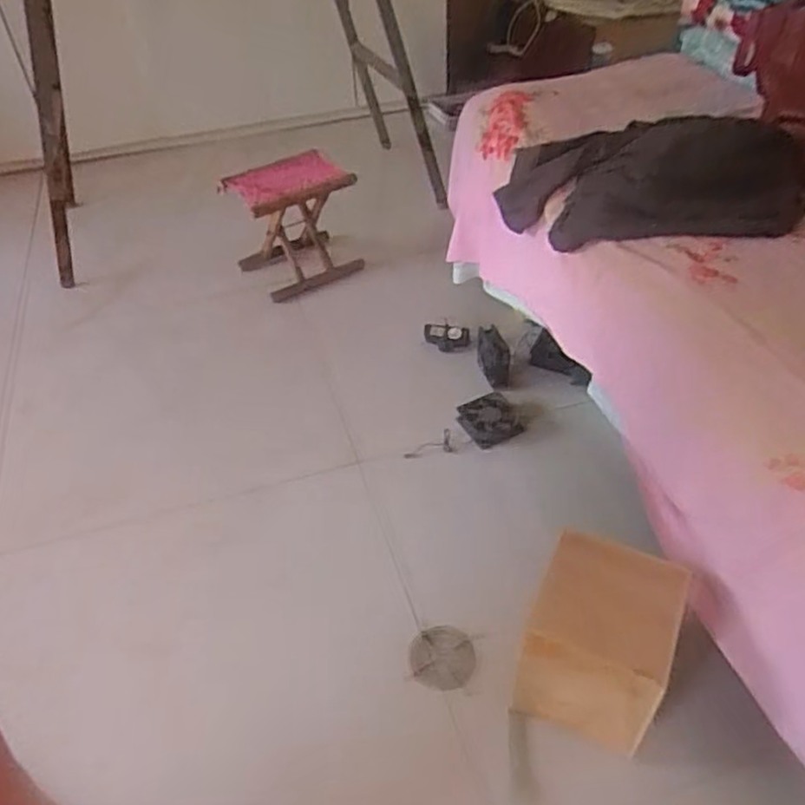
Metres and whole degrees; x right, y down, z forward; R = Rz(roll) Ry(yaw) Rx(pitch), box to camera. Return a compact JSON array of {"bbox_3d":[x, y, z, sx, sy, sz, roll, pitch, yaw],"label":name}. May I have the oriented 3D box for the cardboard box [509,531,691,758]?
[{"bbox_3d":[0.288,0.363,1.027,0.202,0.263,0.206,19,48,22],"label":"cardboard box"}]

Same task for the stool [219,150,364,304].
[{"bbox_3d":[-0.303,-0.509,1.889,0.272,0.324,0.273,-28,49,-23],"label":"stool"}]

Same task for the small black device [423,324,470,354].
[{"bbox_3d":[0.115,-0.166,1.768,0.133,0.046,0.069,13,46,16],"label":"small black device"}]

